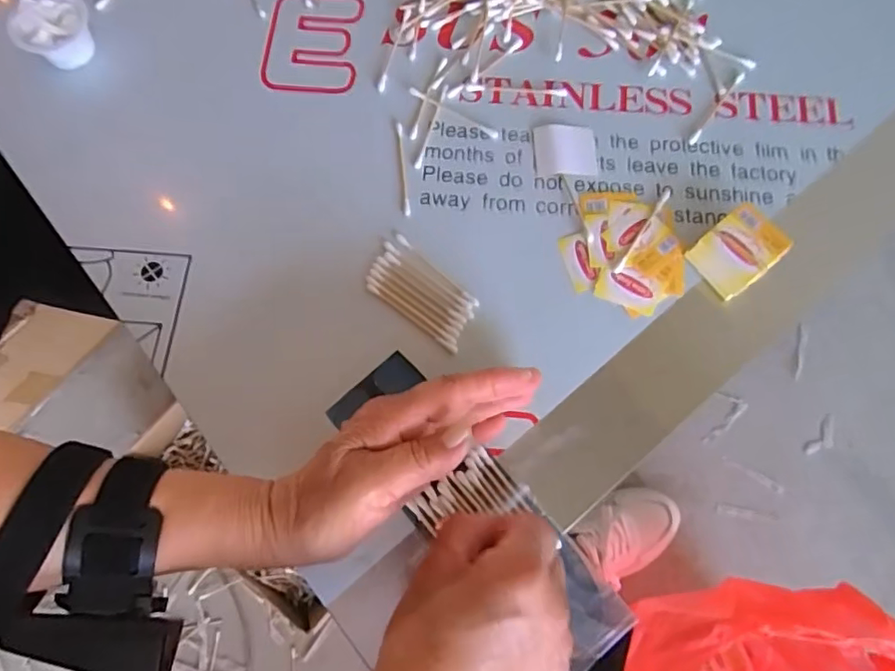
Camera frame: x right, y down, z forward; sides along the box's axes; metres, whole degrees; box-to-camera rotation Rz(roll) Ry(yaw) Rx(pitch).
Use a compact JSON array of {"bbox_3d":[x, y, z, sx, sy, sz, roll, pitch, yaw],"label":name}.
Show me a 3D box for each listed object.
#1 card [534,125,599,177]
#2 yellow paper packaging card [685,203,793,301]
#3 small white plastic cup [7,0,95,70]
[{"bbox_3d":[0.083,-0.130,0.409,0.042,0.004,0.041,-1,73,0],"label":"card"},{"bbox_3d":[0.186,-0.054,0.375,0.051,0.024,0.040,-38,77,-10],"label":"yellow paper packaging card"},{"bbox_3d":[-0.285,-0.223,0.425,0.053,0.032,0.044,-41,77,-11],"label":"small white plastic cup"}]

